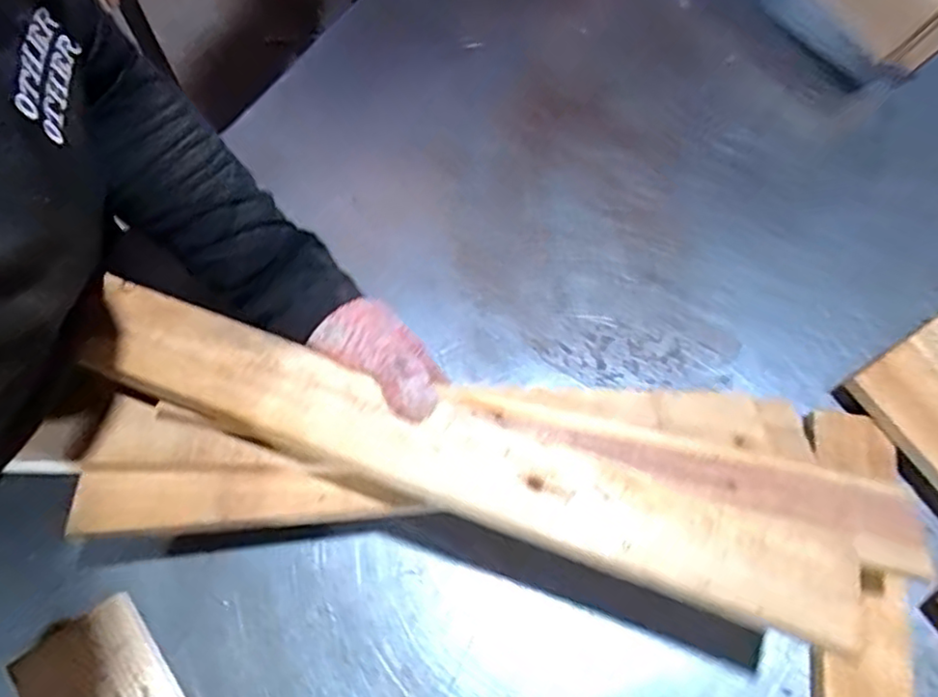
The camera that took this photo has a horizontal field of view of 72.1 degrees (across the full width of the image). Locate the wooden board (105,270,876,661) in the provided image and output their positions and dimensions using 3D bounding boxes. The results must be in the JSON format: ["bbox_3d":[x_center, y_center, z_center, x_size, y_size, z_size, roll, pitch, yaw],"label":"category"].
[{"bbox_3d":[-0.009,0.062,0.378,0.461,0.023,0.067,20,65,5],"label":"wooden board"}]

